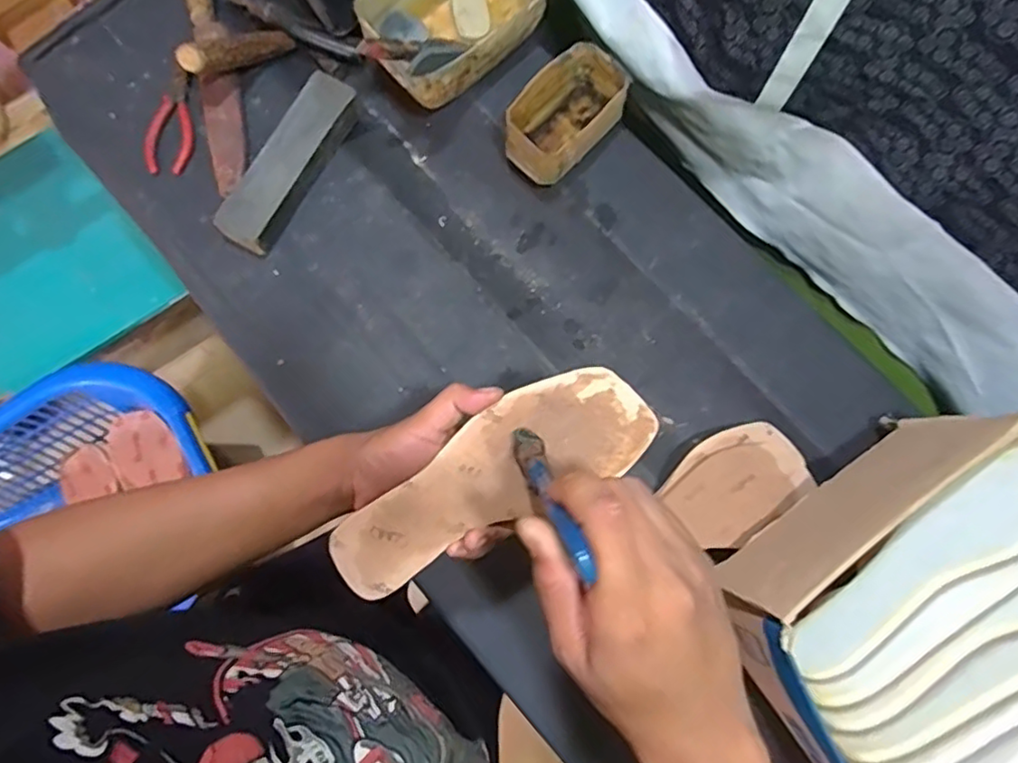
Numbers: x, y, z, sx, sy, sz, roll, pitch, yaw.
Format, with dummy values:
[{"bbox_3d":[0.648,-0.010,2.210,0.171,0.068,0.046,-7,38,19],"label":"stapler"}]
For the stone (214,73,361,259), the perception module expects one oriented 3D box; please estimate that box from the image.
[{"bbox_3d":[-0.228,-0.224,0.633,0.054,0.043,0.193,29,78,5],"label":"stone"}]

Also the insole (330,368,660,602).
[{"bbox_3d":[-0.018,0.069,0.416,0.235,0.021,0.075,-32,79,6],"label":"insole"}]

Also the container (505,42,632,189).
[{"bbox_3d":[0.056,-0.267,0.624,0.078,0.066,0.135,42,79,8],"label":"container"}]

